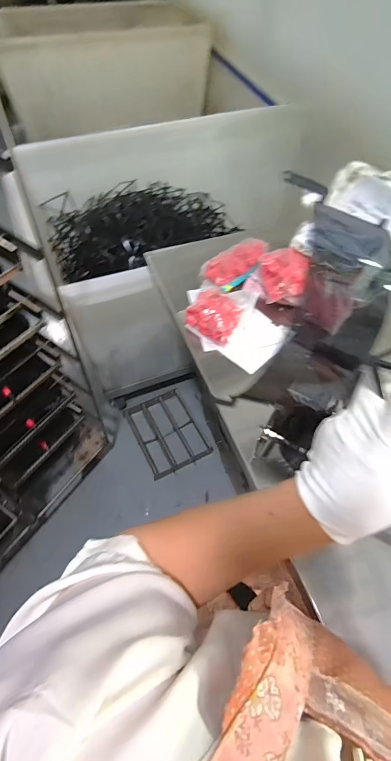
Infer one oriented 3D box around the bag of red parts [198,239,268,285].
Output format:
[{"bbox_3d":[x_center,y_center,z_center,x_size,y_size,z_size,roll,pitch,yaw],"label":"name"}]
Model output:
[{"bbox_3d":[0.094,-0.268,0.884,0.161,0.040,0.083,-31,71,-8],"label":"bag of red parts"}]

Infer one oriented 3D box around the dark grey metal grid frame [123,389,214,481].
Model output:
[{"bbox_3d":[-0.116,0.205,1.550,0.245,0.030,0.320,-24,68,-16],"label":"dark grey metal grid frame"}]

